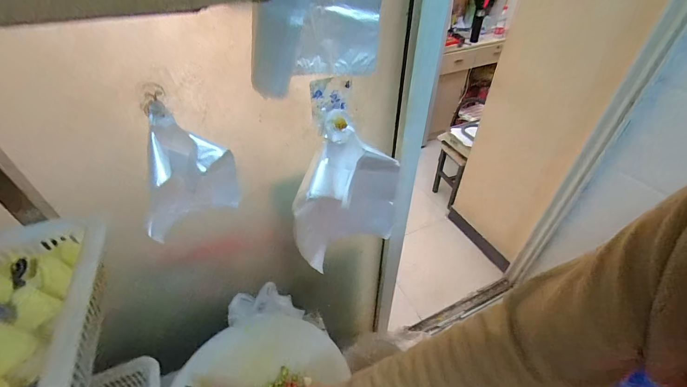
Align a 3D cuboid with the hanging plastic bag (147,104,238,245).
[{"bbox_3d":[-0.238,-0.023,0.463,0.150,0.200,0.062,-26,48,-25],"label":"hanging plastic bag"}]

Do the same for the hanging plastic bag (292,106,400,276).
[{"bbox_3d":[-0.006,0.004,0.603,0.196,0.298,0.089,-17,44,-17],"label":"hanging plastic bag"}]

